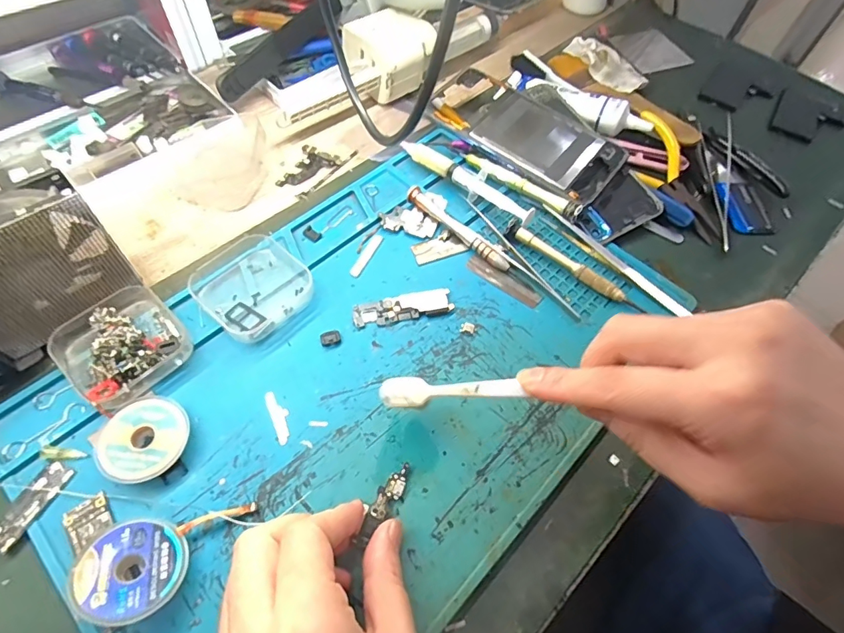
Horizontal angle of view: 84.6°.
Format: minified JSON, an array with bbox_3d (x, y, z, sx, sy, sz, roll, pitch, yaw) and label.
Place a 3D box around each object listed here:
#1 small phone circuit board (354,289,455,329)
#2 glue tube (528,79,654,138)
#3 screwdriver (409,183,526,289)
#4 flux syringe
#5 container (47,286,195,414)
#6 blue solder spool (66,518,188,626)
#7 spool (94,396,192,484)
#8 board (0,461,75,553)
[{"bbox_3d":[-0.012,-0.005,0.307,0.064,0.004,0.018,-12,61,-10],"label":"small phone circuit board"},{"bbox_3d":[0.144,-0.188,0.407,0.113,0.023,0.035,39,65,17],"label":"glue tube"},{"bbox_3d":[0.032,-0.060,0.335,0.109,0.011,0.013,39,65,18],"label":"screwdriver"},{"bbox_3d":[0.037,-0.109,0.359,0.122,0.016,0.028,39,65,18],"label":"flux syringe"},{"bbox_3d":[-0.176,0.016,0.272,0.062,0.022,0.063,38,65,17],"label":"container"},{"bbox_3d":[-0.135,0.119,0.216,0.045,0.010,0.045,14,38,-11],"label":"blue solder spool"},{"bbox_3d":[-0.149,0.066,0.250,0.045,0.012,0.043,2,60,-3],"label":"spool"},{"bbox_3d":[-0.198,0.095,0.235,0.014,0.004,0.043,25,61,11],"label":"board"}]

